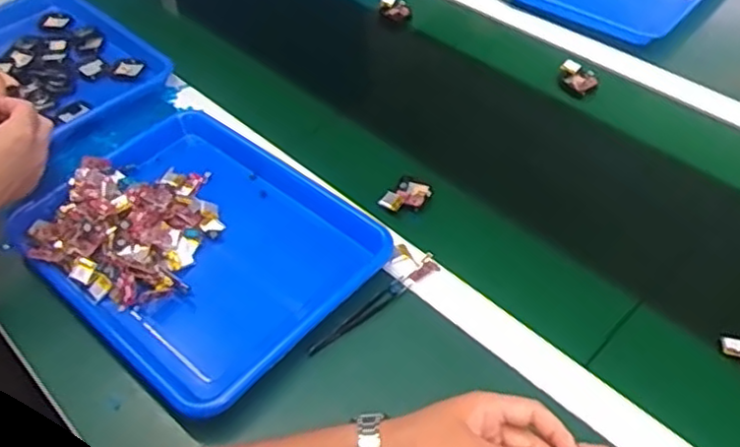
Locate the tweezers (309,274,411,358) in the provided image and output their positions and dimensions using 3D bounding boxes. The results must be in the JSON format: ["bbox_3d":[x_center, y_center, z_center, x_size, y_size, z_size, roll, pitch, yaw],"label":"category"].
[{"bbox_3d":[-0.008,0.086,0.620,0.118,0.011,0.012,-35,54,-25],"label":"tweezers"}]

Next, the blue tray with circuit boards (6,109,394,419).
[{"bbox_3d":[-0.171,0.012,0.670,0.340,0.047,0.269,31,56,29],"label":"blue tray with circuit boards"}]

